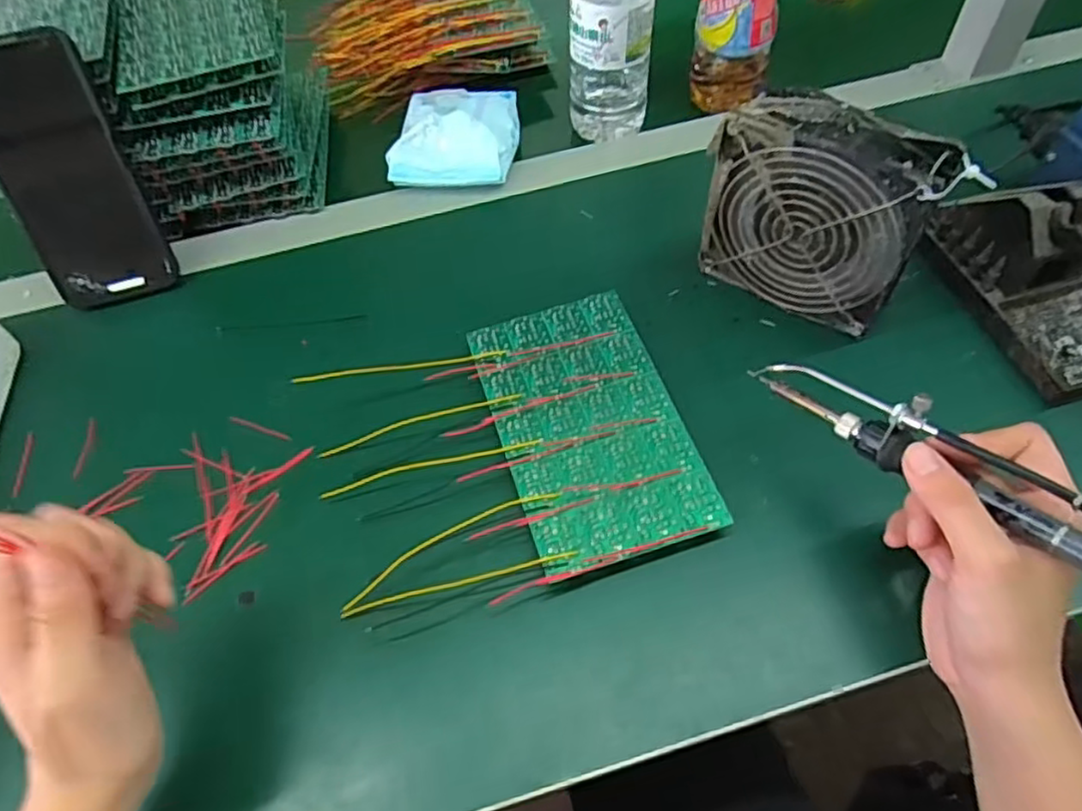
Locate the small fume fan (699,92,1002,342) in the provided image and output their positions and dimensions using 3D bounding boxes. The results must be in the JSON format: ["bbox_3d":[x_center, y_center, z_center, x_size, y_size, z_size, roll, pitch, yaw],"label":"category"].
[{"bbox_3d":[0.167,-0.110,0.409,0.128,0.122,0.040,30,63,23],"label":"small fume fan"}]

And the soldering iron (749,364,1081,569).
[{"bbox_3d":[0.184,0.027,0.300,0.025,0.034,0.207,-36,51,-19],"label":"soldering iron"}]

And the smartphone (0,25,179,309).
[{"bbox_3d":[-0.312,-0.149,0.447,0.074,0.166,0.008,-20,32,-12],"label":"smartphone"}]

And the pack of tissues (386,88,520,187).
[{"bbox_3d":[-0.069,-0.224,0.547,0.098,0.036,0.107,2,56,6],"label":"pack of tissues"}]

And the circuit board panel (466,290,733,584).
[{"bbox_3d":[0.027,0.010,0.401,0.101,0.014,0.172,-17,56,-7],"label":"circuit board panel"}]

